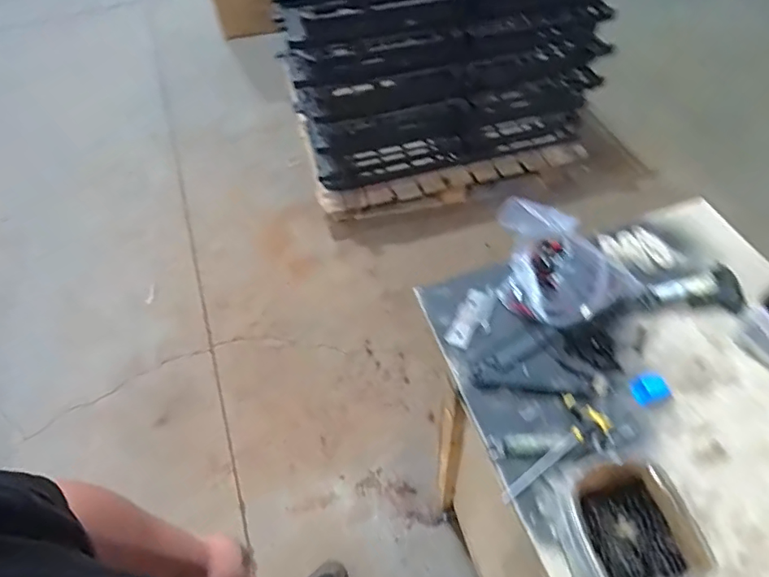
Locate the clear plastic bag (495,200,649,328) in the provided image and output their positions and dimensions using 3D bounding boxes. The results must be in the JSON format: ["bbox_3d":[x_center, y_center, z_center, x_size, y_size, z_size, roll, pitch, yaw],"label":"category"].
[{"bbox_3d":[0.301,-0.041,0.897,0.237,0.103,0.202,34,60,26],"label":"clear plastic bag"}]

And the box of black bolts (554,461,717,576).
[{"bbox_3d":[0.297,0.302,0.640,0.148,0.076,0.158,-14,52,-8],"label":"box of black bolts"}]

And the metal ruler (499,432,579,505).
[{"bbox_3d":[0.219,0.254,0.727,0.140,0.008,0.017,-35,65,-15],"label":"metal ruler"}]

